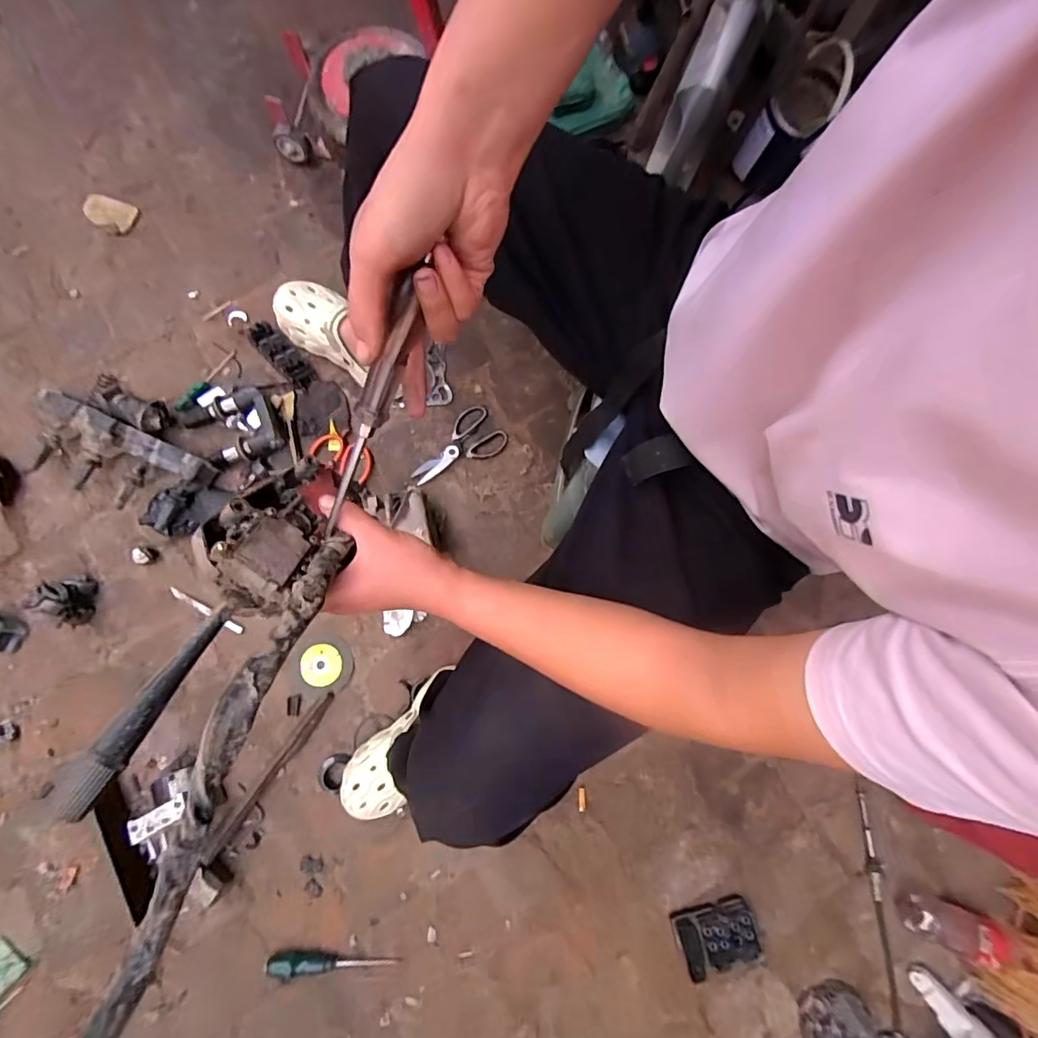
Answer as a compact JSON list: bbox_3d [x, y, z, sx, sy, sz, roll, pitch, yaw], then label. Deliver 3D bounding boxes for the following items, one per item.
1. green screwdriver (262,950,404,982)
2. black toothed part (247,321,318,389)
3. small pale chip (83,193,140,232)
[{"bbox_3d":[-0.283,0.671,0.777,0.191,0.026,0.030,1,80,-2],"label":"green screwdriver"},{"bbox_3d":[-0.419,-0.289,0.906,0.136,0.041,0.050,43,81,5],"label":"black toothed part"},{"bbox_3d":[-0.732,-0.547,0.920,0.094,0.011,0.050,18,96,-4],"label":"small pale chip"}]

